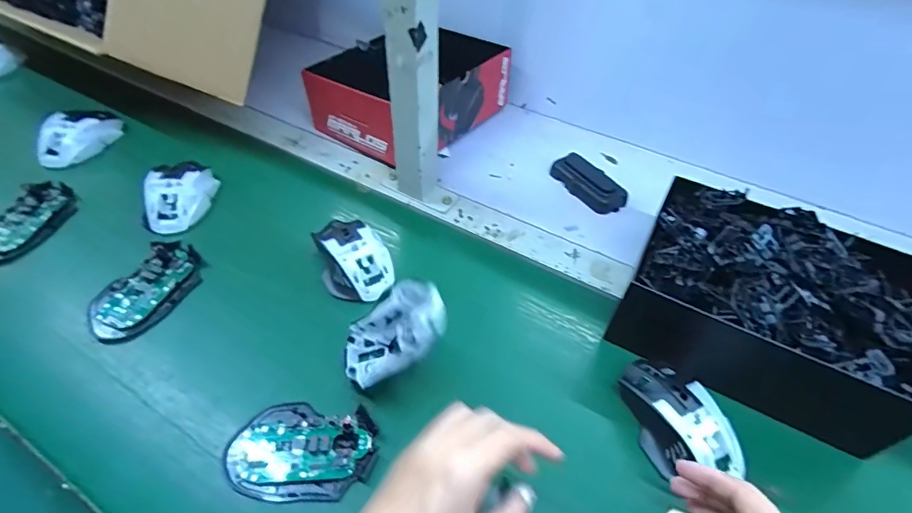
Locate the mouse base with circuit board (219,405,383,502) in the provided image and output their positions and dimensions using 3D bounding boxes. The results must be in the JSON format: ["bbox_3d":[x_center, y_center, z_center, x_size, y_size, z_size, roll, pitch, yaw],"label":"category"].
[{"bbox_3d":[-0.123,0.155,0.371,0.113,0.025,0.073,5,50,0],"label":"mouse base with circuit board"}]

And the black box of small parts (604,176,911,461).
[{"bbox_3d":[0.290,0.036,0.439,0.227,0.104,0.180,26,52,18],"label":"black box of small parts"}]

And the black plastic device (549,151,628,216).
[{"bbox_3d":[0.171,-0.096,0.606,0.048,0.023,0.102,-28,57,-25],"label":"black plastic device"}]

